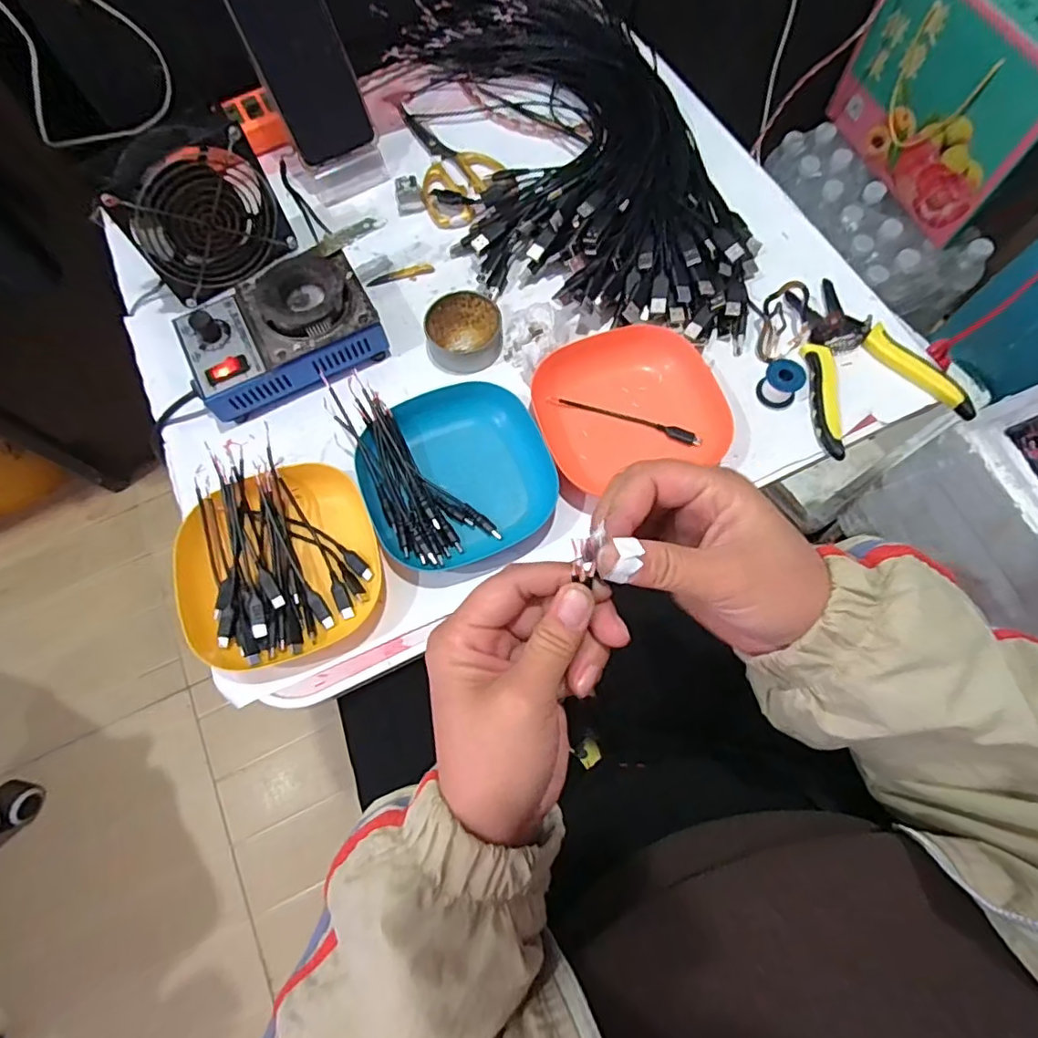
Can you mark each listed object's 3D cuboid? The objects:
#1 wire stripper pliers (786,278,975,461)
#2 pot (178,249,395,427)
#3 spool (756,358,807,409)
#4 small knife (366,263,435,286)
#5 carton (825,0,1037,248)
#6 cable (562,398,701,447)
[{"bbox_3d":[0.270,-0.131,0.467,0.114,0.018,0.152,-20,72,-5],"label":"wire stripper pliers"},{"bbox_3d":[-0.195,-0.156,0.470,0.152,0.055,0.103,-22,72,-6],"label":"pot"},{"bbox_3d":[0.209,-0.108,0.456,0.030,0.025,0.029,-1,71,2],"label":"spool"},{"bbox_3d":[-0.109,-0.223,0.526,0.061,0.004,0.015,-18,71,-4],"label":"small knife"},{"bbox_3d":[0.644,-0.610,0.809,0.156,0.242,0.323,-23,72,-6],"label":"carton"},{"bbox_3d":[0.090,-0.080,0.459,0.115,0.007,0.011,20,73,9],"label":"cable"}]

